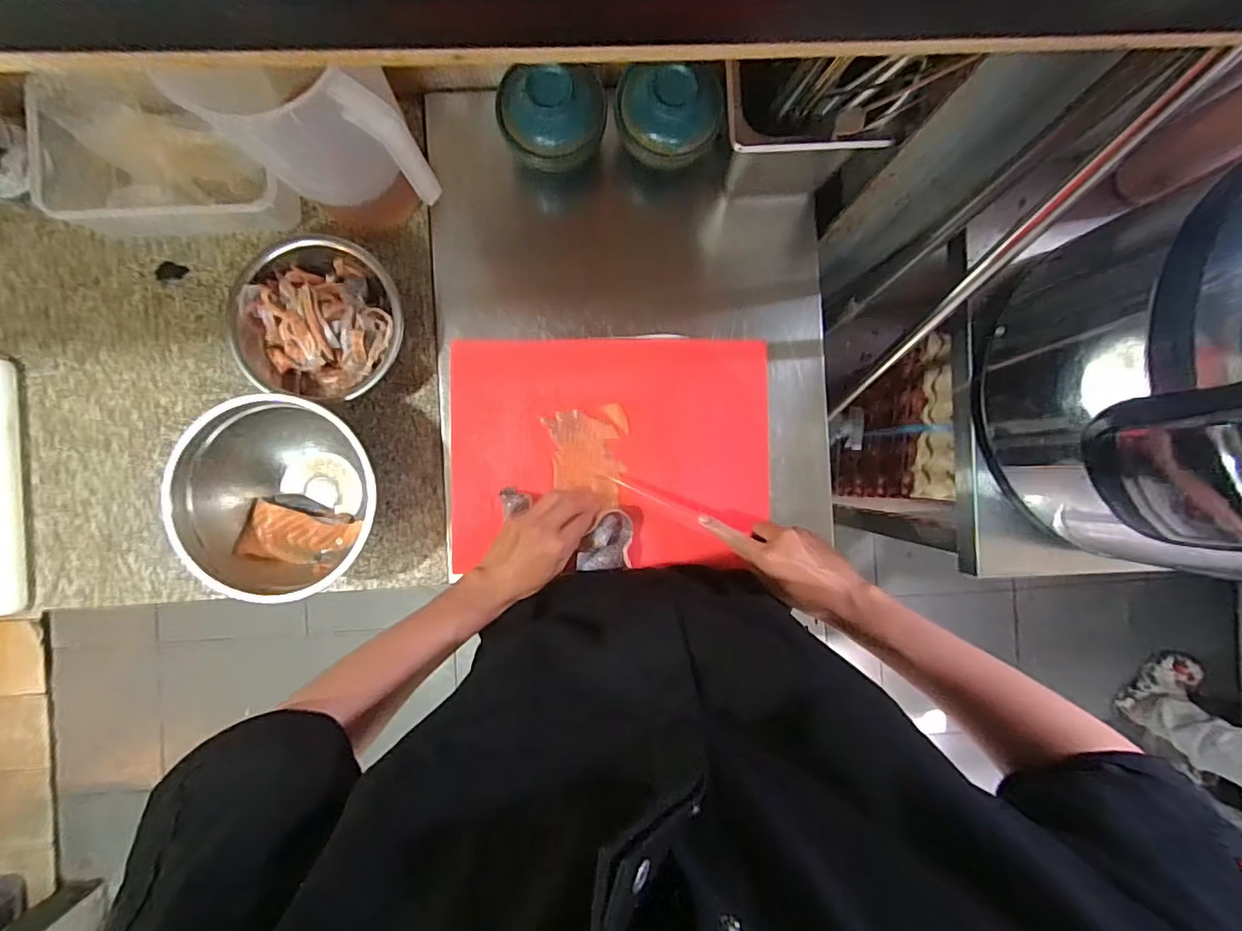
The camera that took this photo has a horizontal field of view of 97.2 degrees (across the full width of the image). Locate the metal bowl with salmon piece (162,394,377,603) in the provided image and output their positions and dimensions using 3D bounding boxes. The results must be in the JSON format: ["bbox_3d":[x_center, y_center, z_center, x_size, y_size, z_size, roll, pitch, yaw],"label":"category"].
[{"bbox_3d":[-0.367,0.033,0.618,0.197,0.112,0.204,0,89,-2],"label":"metal bowl with salmon piece"}]

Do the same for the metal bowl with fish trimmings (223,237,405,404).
[{"bbox_3d":[-0.343,-0.168,0.631,0.184,0.081,0.176,0,89,-2],"label":"metal bowl with fish trimmings"}]

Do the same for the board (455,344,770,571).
[{"bbox_3d":[-0.011,-0.016,0.652,0.376,0.029,0.266,0,89,-2],"label":"board"}]

